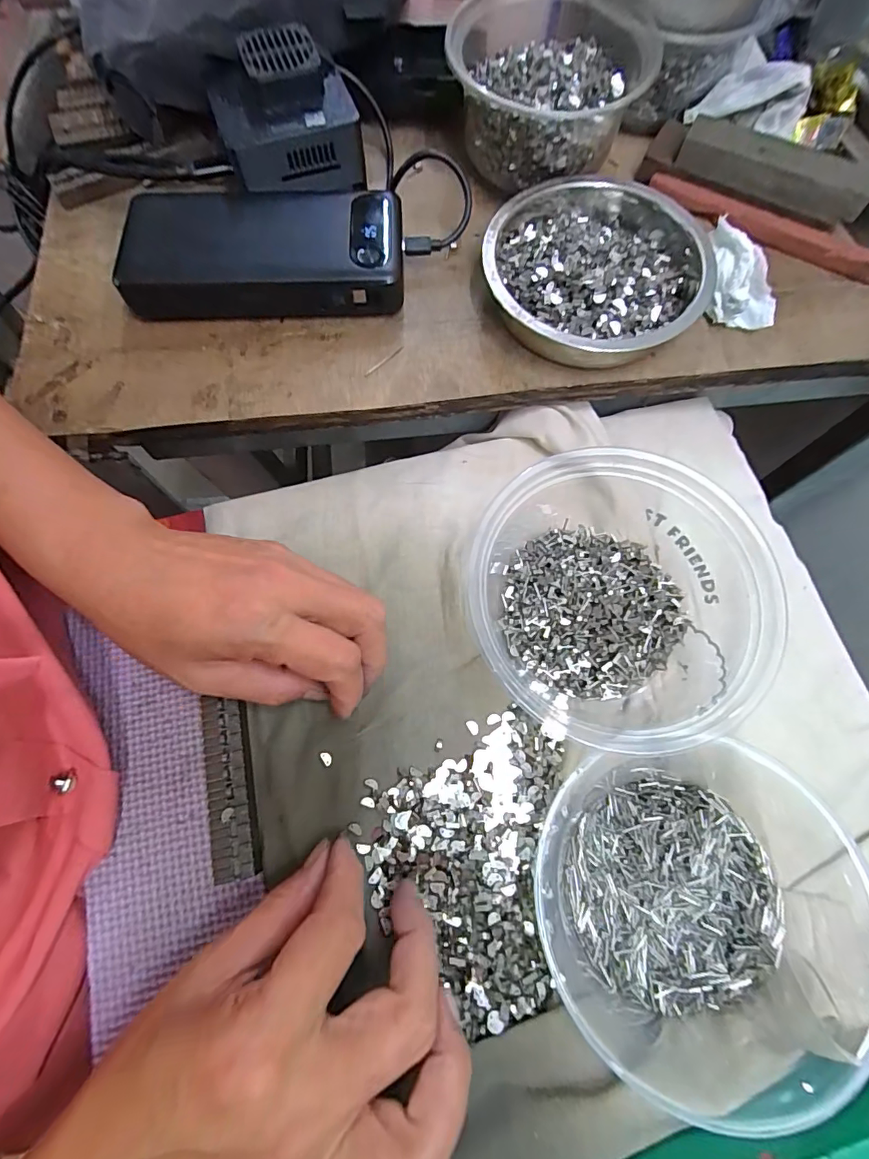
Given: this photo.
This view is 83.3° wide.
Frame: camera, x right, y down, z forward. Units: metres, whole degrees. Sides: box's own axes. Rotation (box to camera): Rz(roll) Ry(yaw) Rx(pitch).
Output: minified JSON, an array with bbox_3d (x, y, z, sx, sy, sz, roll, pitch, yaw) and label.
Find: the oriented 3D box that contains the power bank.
[{"bbox_3d":[-0.096,-0.187,0.280,0.152,0.025,0.071,-1,72,-1],"label":"power bank"}]

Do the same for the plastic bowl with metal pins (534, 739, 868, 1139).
[{"bbox_3d":[0.115,0.135,0.205,0.138,0.043,0.127,0,72,-1],"label":"plastic bowl with metal pins"}]

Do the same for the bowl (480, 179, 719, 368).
[{"bbox_3d":[0.091,-0.175,0.274,0.117,0.032,0.125,0,72,-1],"label":"bowl"}]

